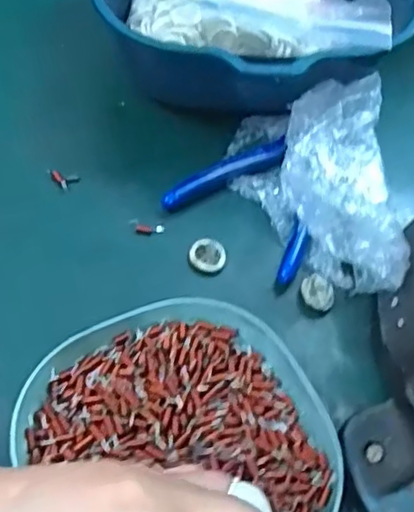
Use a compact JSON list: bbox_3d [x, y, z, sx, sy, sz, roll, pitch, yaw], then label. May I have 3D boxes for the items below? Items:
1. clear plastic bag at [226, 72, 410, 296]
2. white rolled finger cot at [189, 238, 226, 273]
[{"bbox_3d":[0.064,-0.044,0.369,0.085,0.057,0.131,1,59,-4],"label":"clear plastic bag"},{"bbox_3d":[0.000,0.000,0.367,0.020,0.011,0.018,6,59,-1],"label":"white rolled finger cot"}]

